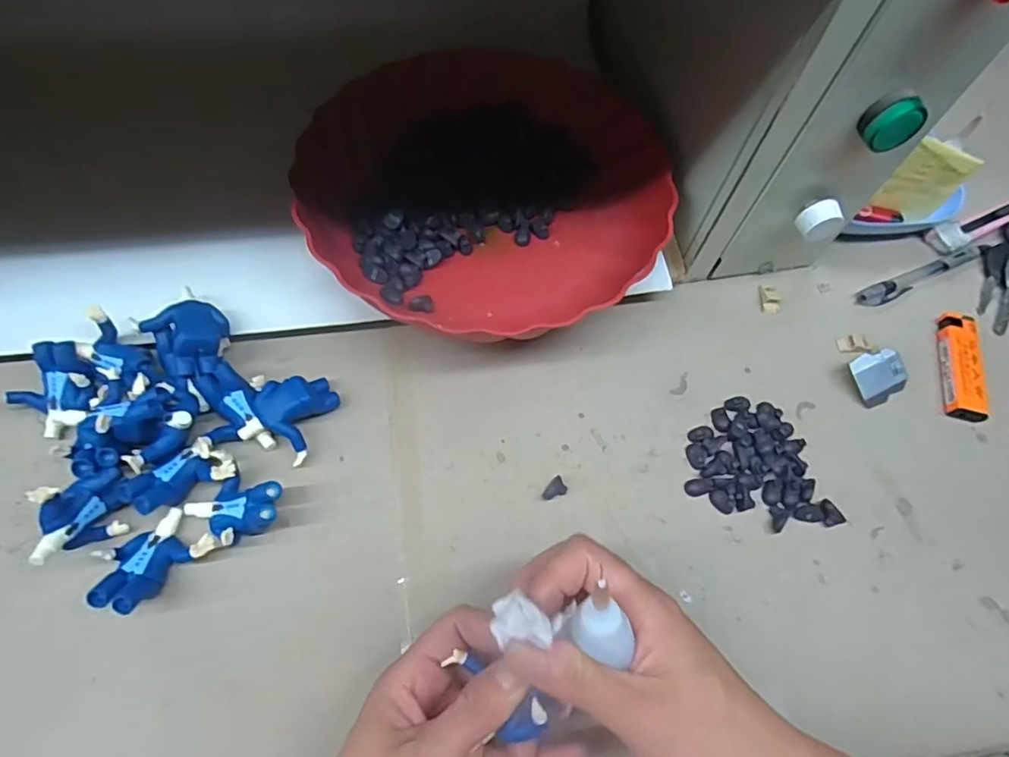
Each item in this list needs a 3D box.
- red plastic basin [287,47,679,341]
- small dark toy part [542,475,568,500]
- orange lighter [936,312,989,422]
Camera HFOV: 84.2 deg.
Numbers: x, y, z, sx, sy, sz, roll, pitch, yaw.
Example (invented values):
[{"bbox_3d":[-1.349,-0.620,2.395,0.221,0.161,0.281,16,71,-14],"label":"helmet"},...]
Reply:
[{"bbox_3d":[-0.015,-0.134,0.400,0.252,0.070,0.228,-26,67,-16],"label":"red plastic basin"},{"bbox_3d":[0.030,0.067,0.339,0.016,0.004,0.011,-25,67,-16],"label":"small dark toy part"},{"bbox_3d":[0.317,-0.010,0.388,0.021,0.013,0.081,14,63,3],"label":"orange lighter"}]

